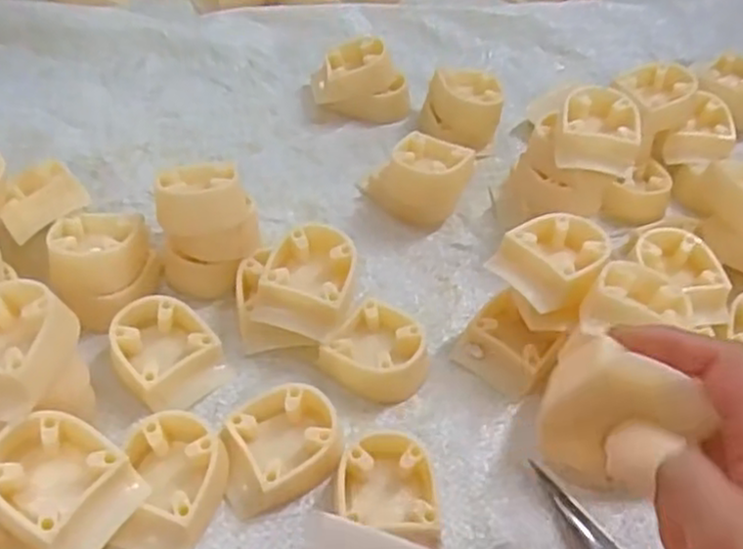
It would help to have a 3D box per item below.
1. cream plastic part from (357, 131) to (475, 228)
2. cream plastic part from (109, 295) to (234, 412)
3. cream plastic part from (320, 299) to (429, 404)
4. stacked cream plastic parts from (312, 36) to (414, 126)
[{"bbox_3d":[0.029,-0.063,0.474,0.060,0.039,0.046,24,50,16],"label":"cream plastic part"},{"bbox_3d":[-0.106,0.038,0.379,0.047,0.019,0.058,-28,56,-27],"label":"cream plastic part"},{"bbox_3d":[0.006,0.041,0.393,0.050,0.020,0.048,27,51,18],"label":"cream plastic part"},{"bbox_3d":[-0.006,-0.143,0.541,0.070,0.038,0.051,4,48,-2],"label":"stacked cream plastic parts"}]

